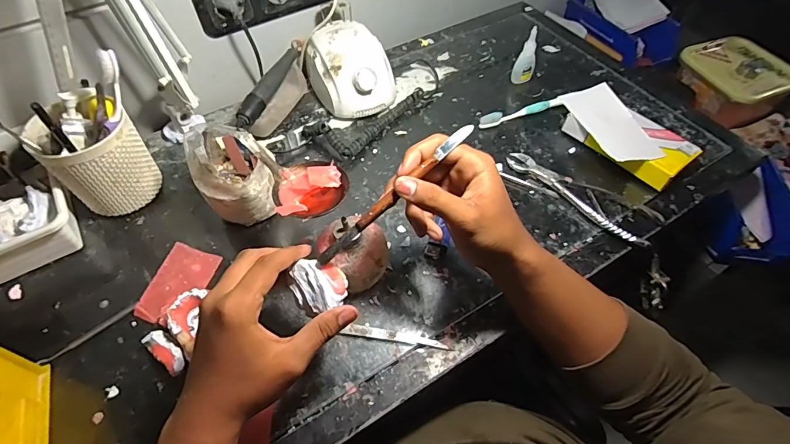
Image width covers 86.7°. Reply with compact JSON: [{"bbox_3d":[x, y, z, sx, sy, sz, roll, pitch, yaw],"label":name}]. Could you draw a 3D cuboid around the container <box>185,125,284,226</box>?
[{"bbox_3d":[-0.179,-0.044,0.473,0.075,0.103,0.086,-26,59,-18],"label":"container"}]

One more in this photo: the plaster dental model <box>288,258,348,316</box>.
[{"bbox_3d":[-0.066,0.054,0.362,0.037,0.028,0.044,-17,73,-42],"label":"plaster dental model"}]

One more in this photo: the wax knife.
[{"bbox_3d":[0.000,-0.023,0.355,0.172,0.008,0.012,-42,63,0],"label":"wax knife"}]

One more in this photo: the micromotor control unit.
[{"bbox_3d":[-0.064,-0.221,0.612,0.106,0.079,0.136,-24,58,-17],"label":"micromotor control unit"}]

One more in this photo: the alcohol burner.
[{"bbox_3d":[-0.044,0.032,0.441,0.070,0.068,0.071,0,55,0],"label":"alcohol burner"}]

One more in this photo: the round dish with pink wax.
[{"bbox_3d":[-0.081,-0.033,0.403,0.069,0.016,0.061,-13,56,-10],"label":"round dish with pink wax"}]

